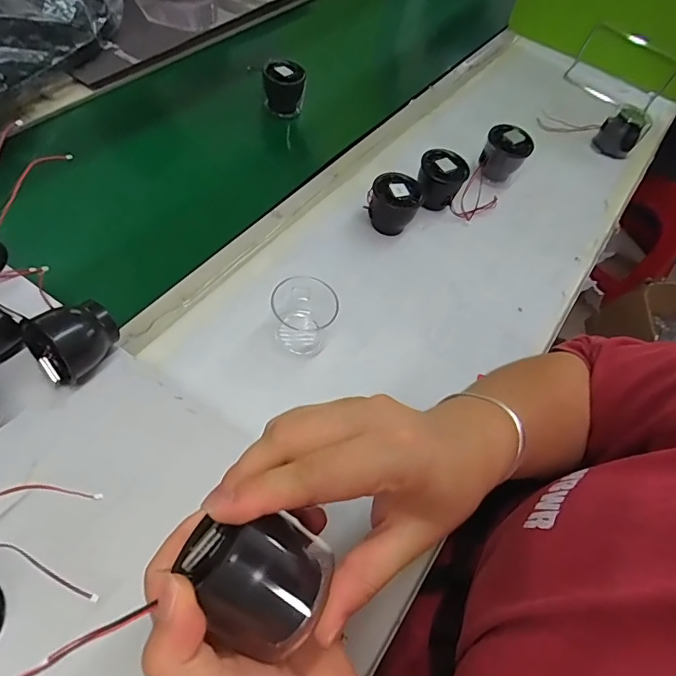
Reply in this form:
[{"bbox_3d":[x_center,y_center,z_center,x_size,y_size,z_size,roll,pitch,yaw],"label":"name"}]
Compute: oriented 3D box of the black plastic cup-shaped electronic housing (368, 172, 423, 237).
[{"bbox_3d":[0.062,-0.151,0.542,0.057,0.055,0.051,15,57,-2],"label":"black plastic cup-shaped electronic housing"}]

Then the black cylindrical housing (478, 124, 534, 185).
[{"bbox_3d":[0.213,-0.234,0.612,0.050,0.061,0.046,39,60,15],"label":"black cylindrical housing"}]

